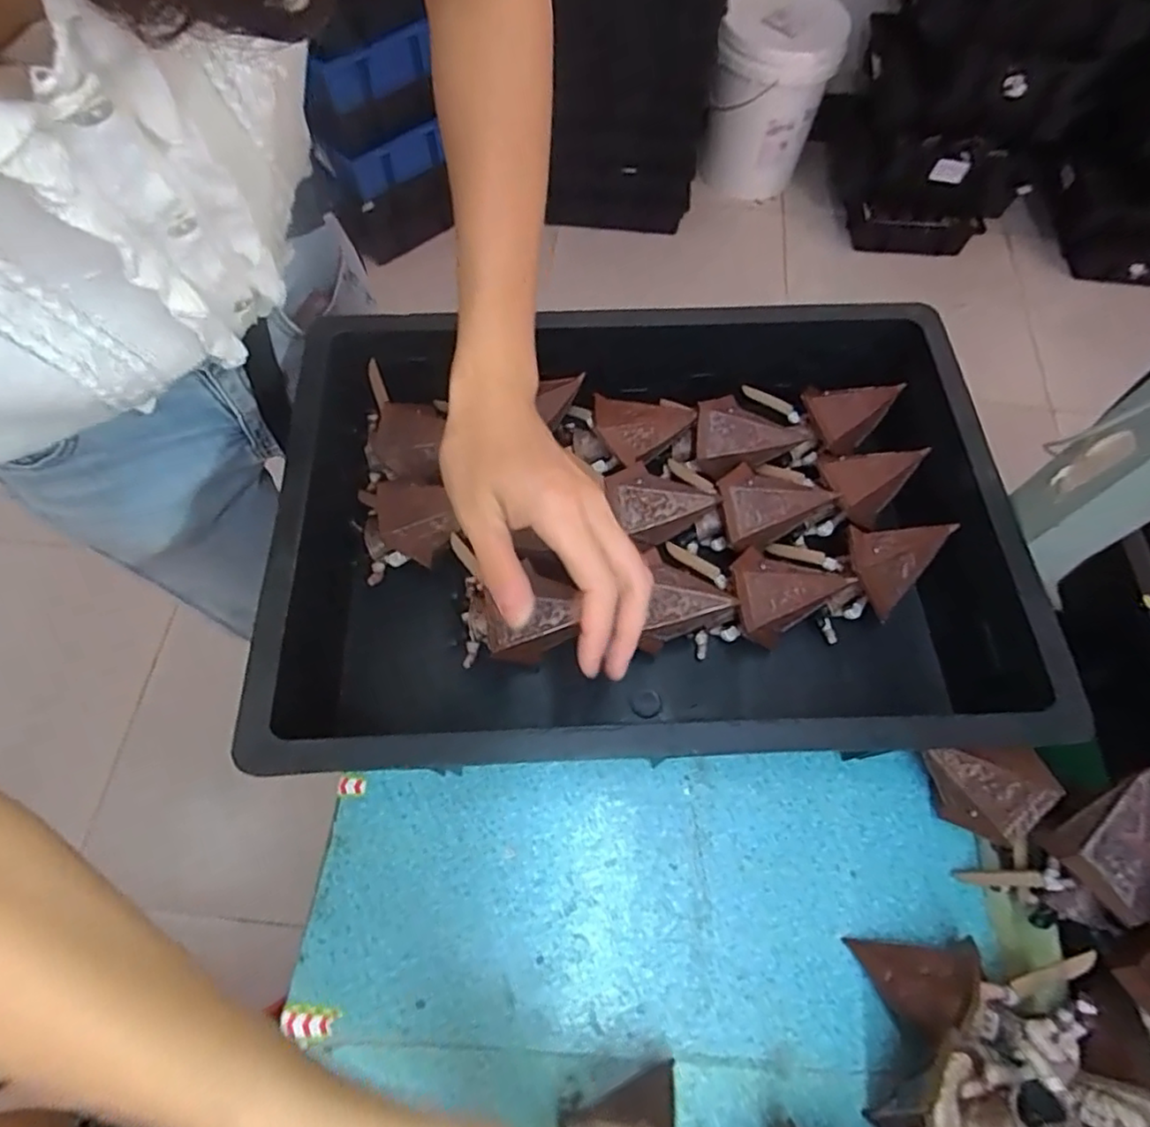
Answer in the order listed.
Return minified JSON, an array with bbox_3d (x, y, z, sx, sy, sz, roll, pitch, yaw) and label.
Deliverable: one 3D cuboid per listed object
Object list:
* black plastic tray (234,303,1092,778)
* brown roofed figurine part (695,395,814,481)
[{"bbox_3d":[0.040,-0.025,0.437,0.439,0.094,0.306,-2,65,-2],"label":"black plastic tray"},{"bbox_3d":[0.123,-0.097,0.476,0.076,0.023,0.058,-16,66,-9],"label":"brown roofed figurine part"}]

